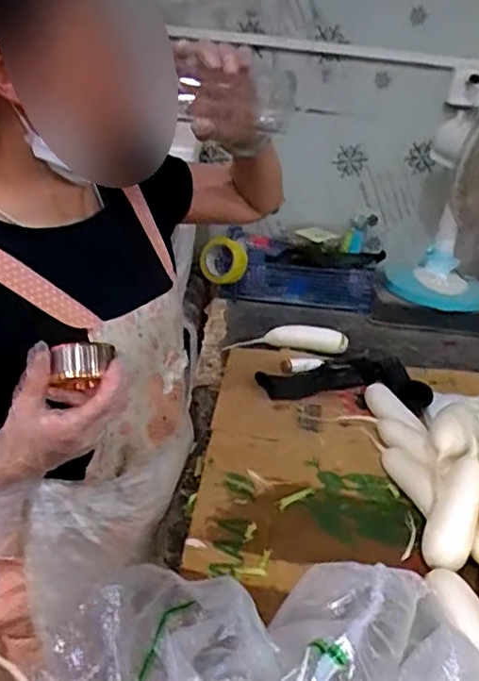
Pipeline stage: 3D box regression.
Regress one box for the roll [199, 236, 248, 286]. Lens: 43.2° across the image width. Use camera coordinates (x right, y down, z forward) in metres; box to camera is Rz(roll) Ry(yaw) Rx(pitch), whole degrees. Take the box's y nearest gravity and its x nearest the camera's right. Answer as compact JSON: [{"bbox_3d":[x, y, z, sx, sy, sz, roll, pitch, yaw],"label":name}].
[{"bbox_3d":[-0.037,-0.195,1.491,0.116,0.112,0.054,5,26,-1],"label":"roll"}]

